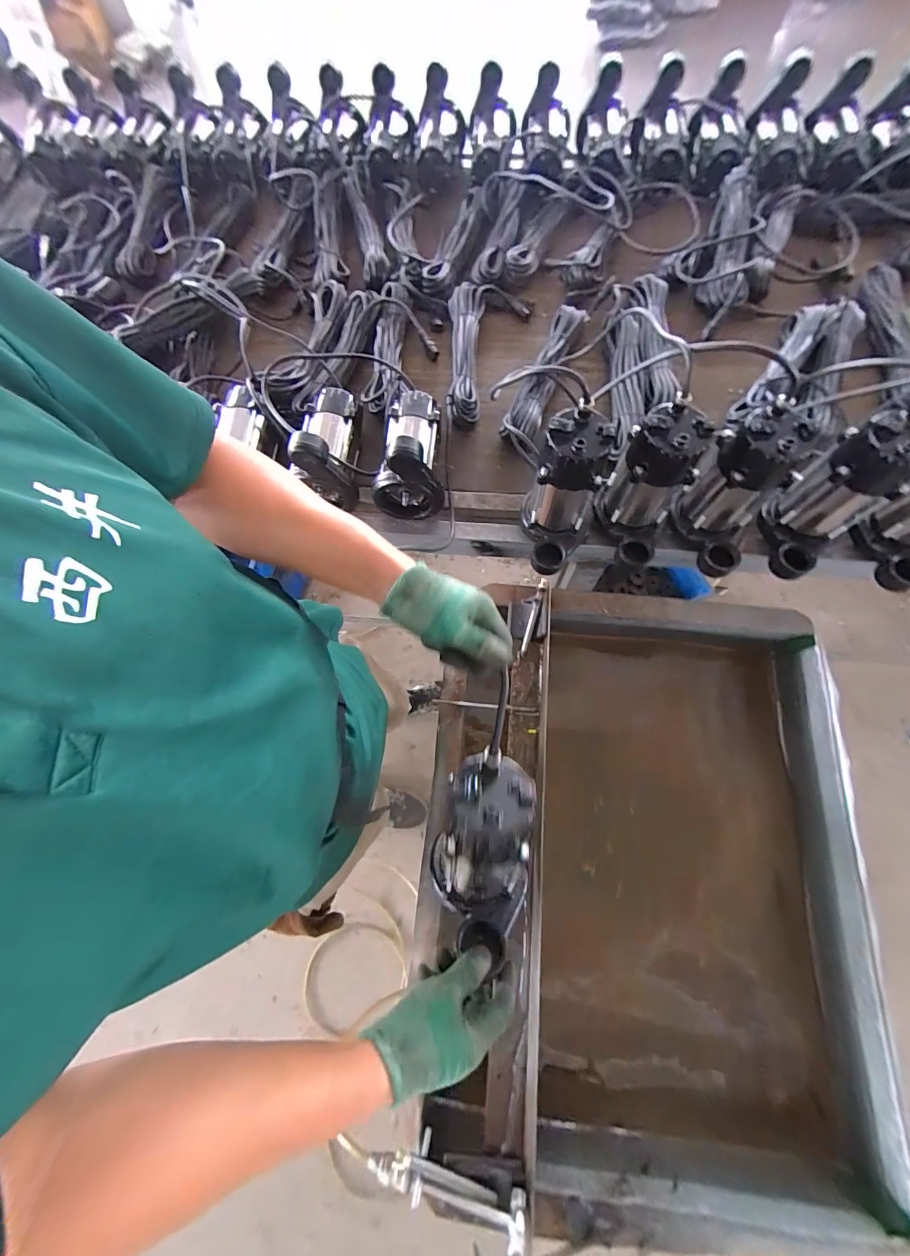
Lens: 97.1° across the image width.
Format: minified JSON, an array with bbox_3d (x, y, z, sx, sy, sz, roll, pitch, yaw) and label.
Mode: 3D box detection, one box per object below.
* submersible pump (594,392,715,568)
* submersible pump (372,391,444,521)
[{"bbox_3d":[0.284,-0.201,0.604,0.118,0.207,0.133,27,75,10],"label":"submersible pump"},{"bbox_3d":[-0.085,-0.315,0.680,0.117,0.152,0.200,-3,72,1],"label":"submersible pump"}]

